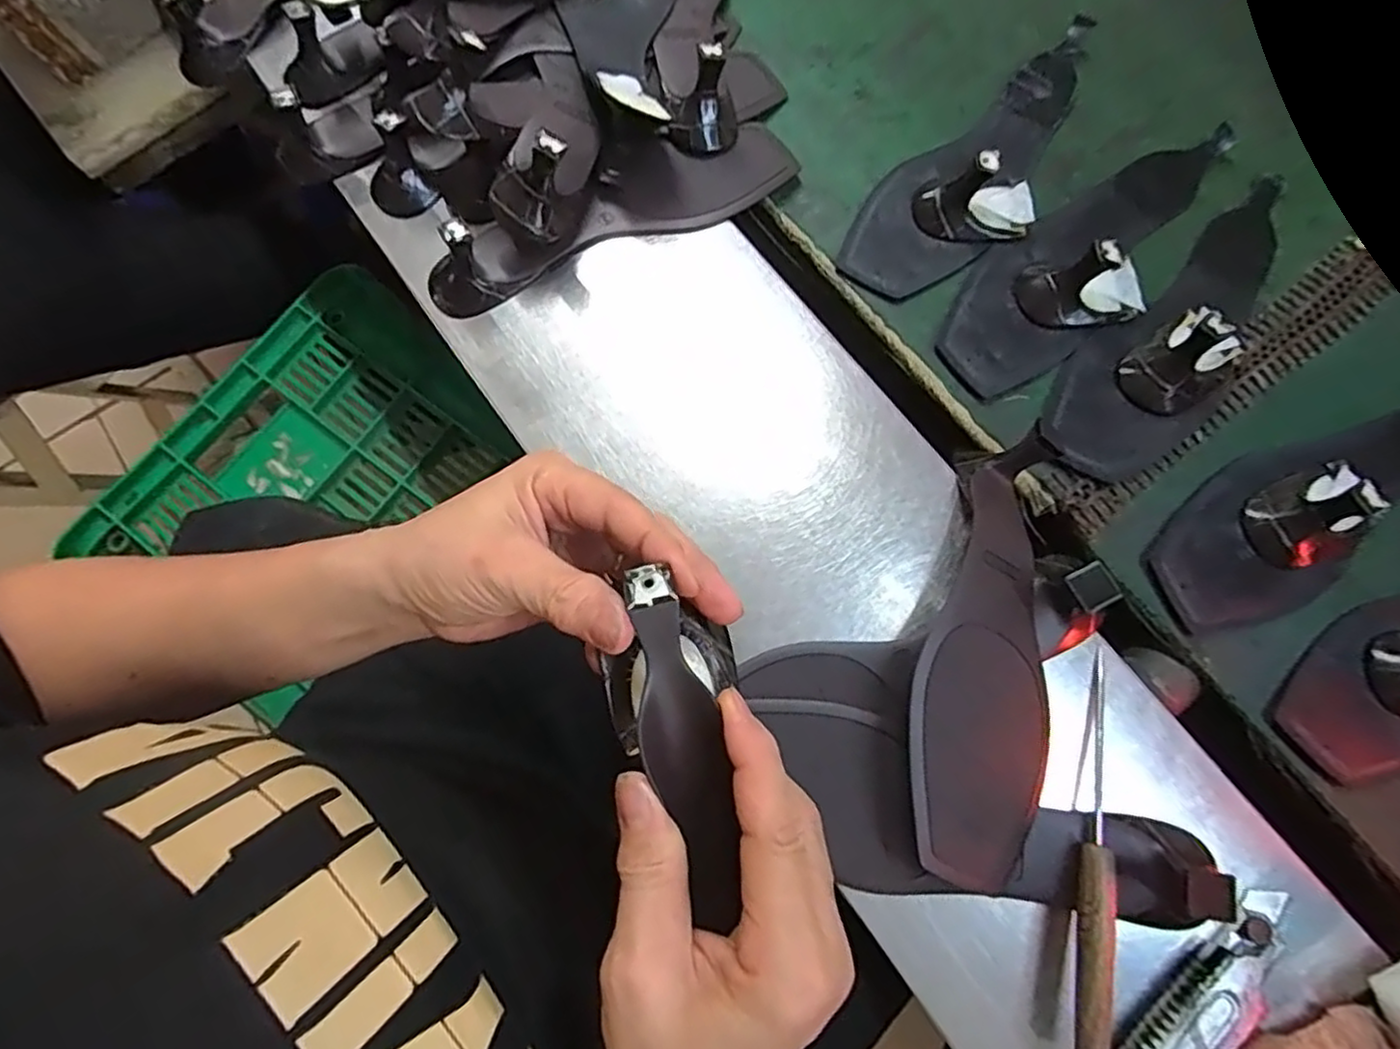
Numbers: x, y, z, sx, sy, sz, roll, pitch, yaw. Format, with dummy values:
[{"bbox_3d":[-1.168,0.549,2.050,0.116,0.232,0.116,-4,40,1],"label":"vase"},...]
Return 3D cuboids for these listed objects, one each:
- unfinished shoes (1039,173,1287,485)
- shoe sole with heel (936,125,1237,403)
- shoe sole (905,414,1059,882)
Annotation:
[{"bbox_3d":[0.315,-0.129,0.423,0.252,0.047,0.078,-41,78,-11],"label":"unfinished shoes"},{"bbox_3d":[0.262,-0.187,0.441,0.093,0.048,0.264,43,78,11],"label":"shoe sole with heel"},{"bbox_3d":[0.148,0.062,0.368,0.071,0.033,0.232,9,74,2],"label":"shoe sole"}]

